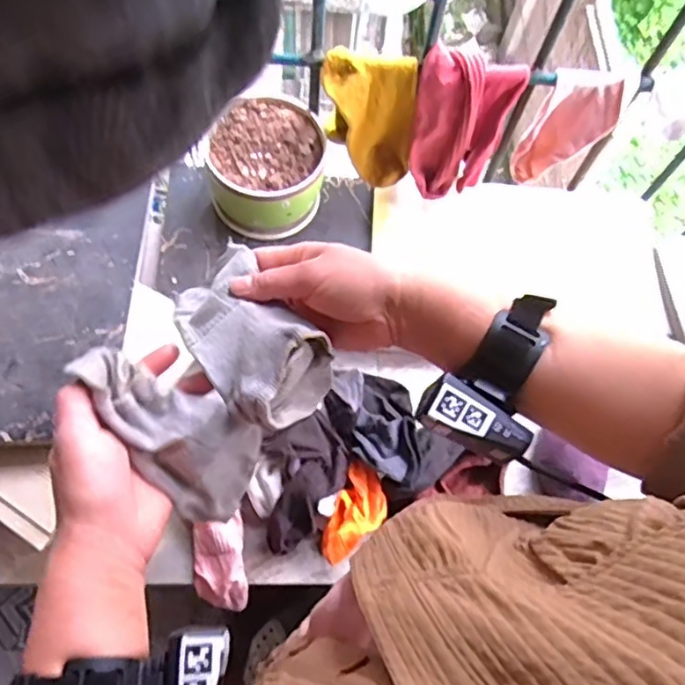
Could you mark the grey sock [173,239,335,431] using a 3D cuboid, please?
[{"bbox_3d":[-0.067,-0.006,0.442,0.074,0.051,0.141,-34,67,-19],"label":"grey sock"}]

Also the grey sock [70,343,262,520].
[{"bbox_3d":[-0.107,0.056,0.418,0.142,0.043,0.071,47,62,-23],"label":"grey sock"}]

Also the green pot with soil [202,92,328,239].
[{"bbox_3d":[-0.081,-0.179,0.707,0.110,0.103,0.122,-3,61,-3],"label":"green pot with soil"}]

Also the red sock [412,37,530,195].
[{"bbox_3d":[0.126,-0.225,0.673,0.098,0.161,0.030,6,61,2],"label":"red sock"}]

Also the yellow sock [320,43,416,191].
[{"bbox_3d":[0.028,-0.223,0.670,0.091,0.153,0.036,-5,61,-5],"label":"yellow sock"}]

